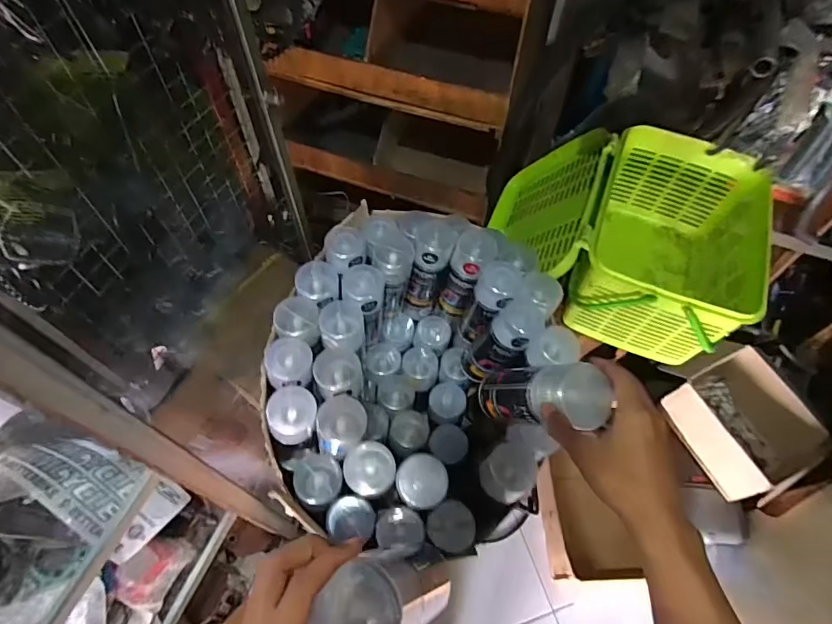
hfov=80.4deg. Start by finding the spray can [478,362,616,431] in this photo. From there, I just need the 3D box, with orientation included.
[{"bbox_3d":[0.122,0.088,0.523,0.054,0.167,0.054,7,76,-31],"label":"spray can"}]

